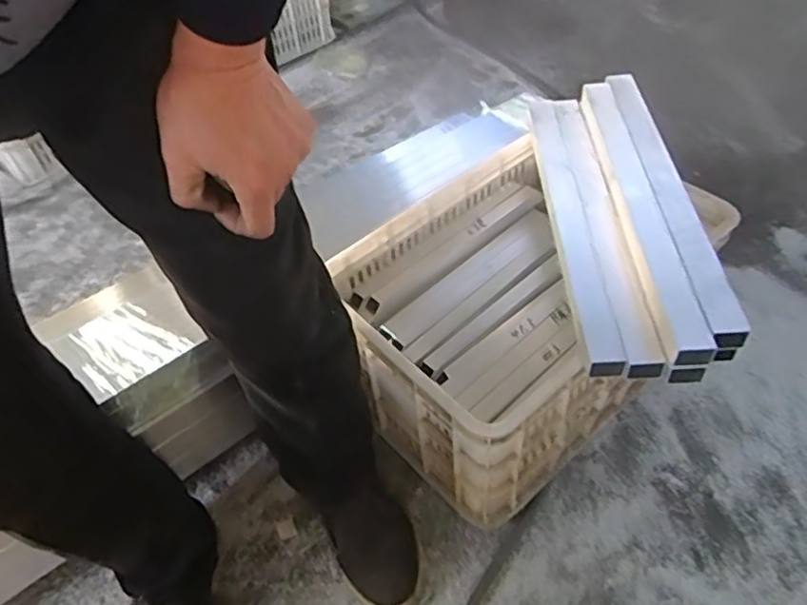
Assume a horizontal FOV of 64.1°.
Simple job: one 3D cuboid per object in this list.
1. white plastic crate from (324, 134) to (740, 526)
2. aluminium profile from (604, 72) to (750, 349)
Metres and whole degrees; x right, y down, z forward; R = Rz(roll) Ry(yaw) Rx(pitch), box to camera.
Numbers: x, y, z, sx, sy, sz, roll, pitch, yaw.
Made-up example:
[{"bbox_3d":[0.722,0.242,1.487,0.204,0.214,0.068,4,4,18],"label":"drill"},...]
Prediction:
[{"bbox_3d":[0.168,0.018,0.959,0.496,0.296,0.363,-36,56,-26],"label":"white plastic crate"},{"bbox_3d":[0.340,-0.161,0.836,0.048,0.040,0.522,-4,54,2],"label":"aluminium profile"}]

